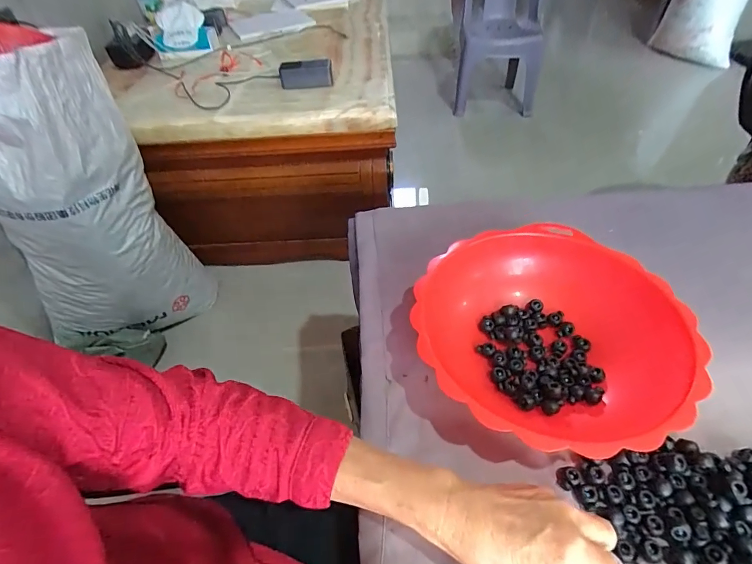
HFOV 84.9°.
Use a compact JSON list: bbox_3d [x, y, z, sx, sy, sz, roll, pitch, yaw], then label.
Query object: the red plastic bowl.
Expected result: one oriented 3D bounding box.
[{"bbox_3d":[0.156,0.055,0.388,0.227,0.071,0.229,-2,45,2],"label":"red plastic bowl"}]

